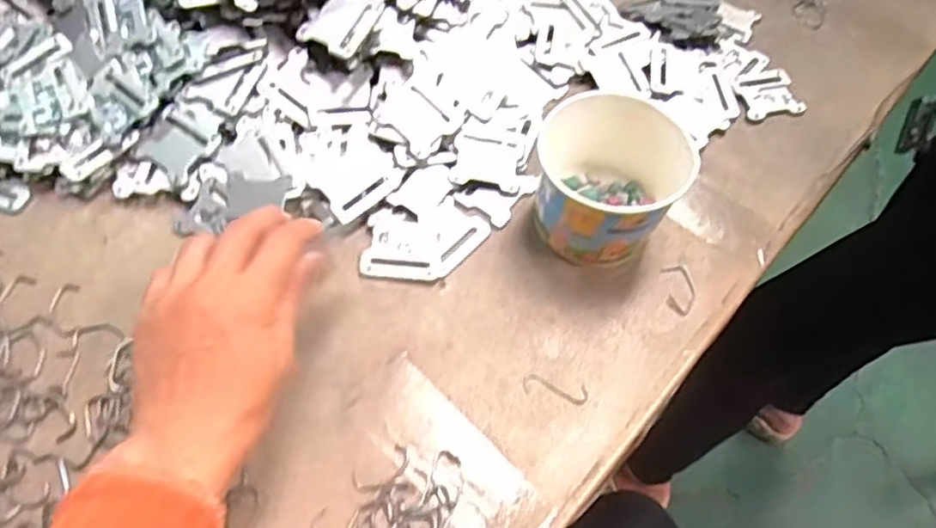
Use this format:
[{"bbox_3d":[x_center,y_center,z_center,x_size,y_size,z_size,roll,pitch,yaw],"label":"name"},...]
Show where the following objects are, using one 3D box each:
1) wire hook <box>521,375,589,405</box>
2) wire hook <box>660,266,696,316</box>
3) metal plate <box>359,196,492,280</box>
[{"bbox_3d":[0.052,0.074,0.389,0.039,0.004,0.013,11,60,4],"label":"wire hook"},{"bbox_3d":[0.137,0.016,0.424,0.019,0.004,0.036,2,59,-2],"label":"wire hook"},{"bbox_3d":[-0.028,-0.016,0.430,0.083,0.006,0.055,-12,61,-10],"label":"metal plate"}]

